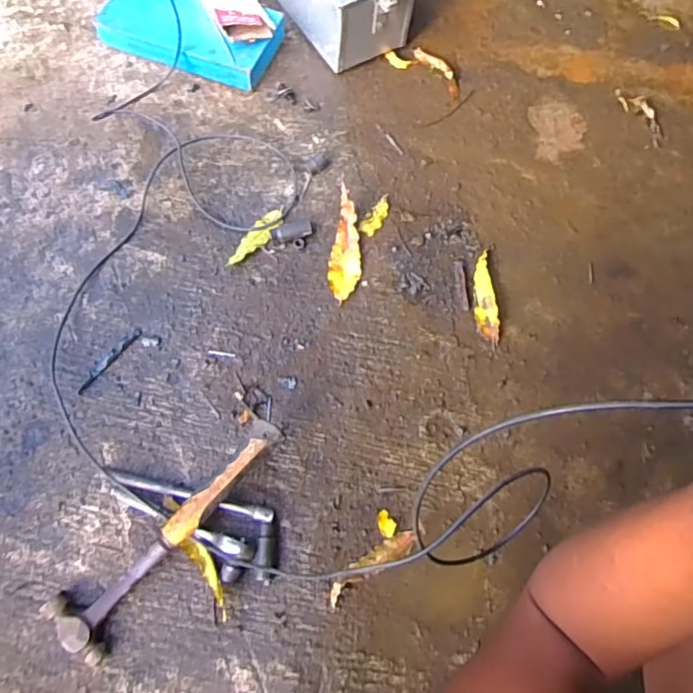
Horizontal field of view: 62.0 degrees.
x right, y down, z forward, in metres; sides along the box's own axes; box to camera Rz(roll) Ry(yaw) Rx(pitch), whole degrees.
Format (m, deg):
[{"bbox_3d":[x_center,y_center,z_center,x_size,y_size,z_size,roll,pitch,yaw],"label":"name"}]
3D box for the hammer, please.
[{"bbox_3d":[-0.200,0.231,0.701,0.330,0.069,0.083,-39,74,-17],"label":"hammer"}]

